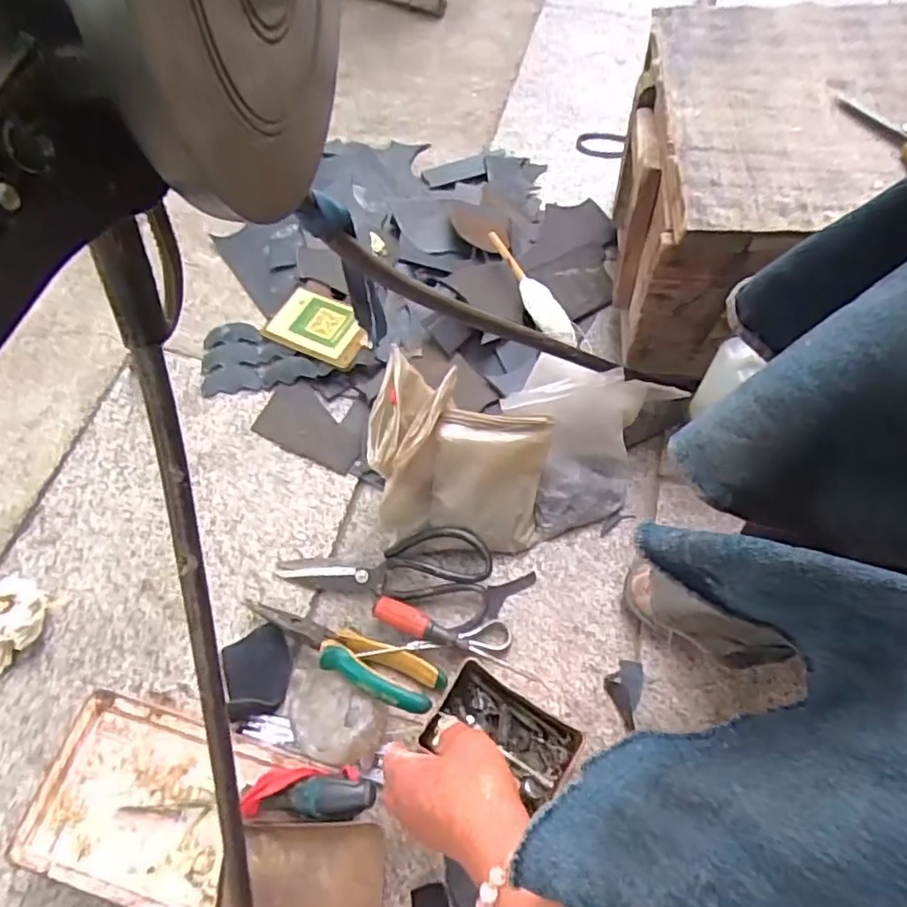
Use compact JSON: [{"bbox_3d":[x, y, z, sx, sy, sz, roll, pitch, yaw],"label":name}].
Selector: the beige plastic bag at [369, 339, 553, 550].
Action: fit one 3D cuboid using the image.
[{"bbox_3d":[0.008,0.005,0.557,0.153,0.134,0.123,8,63,2],"label":"beige plastic bag"}]

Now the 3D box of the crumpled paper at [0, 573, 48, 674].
[{"bbox_3d":[-0.389,0.146,0.523,0.060,0.044,0.071,32,66,13],"label":"crumpled paper"}]

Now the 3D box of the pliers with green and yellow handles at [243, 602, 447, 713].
[{"bbox_3d":[-0.098,0.164,0.521,0.184,0.048,0.047,25,65,10],"label":"pliers with green and yellow handles"}]

